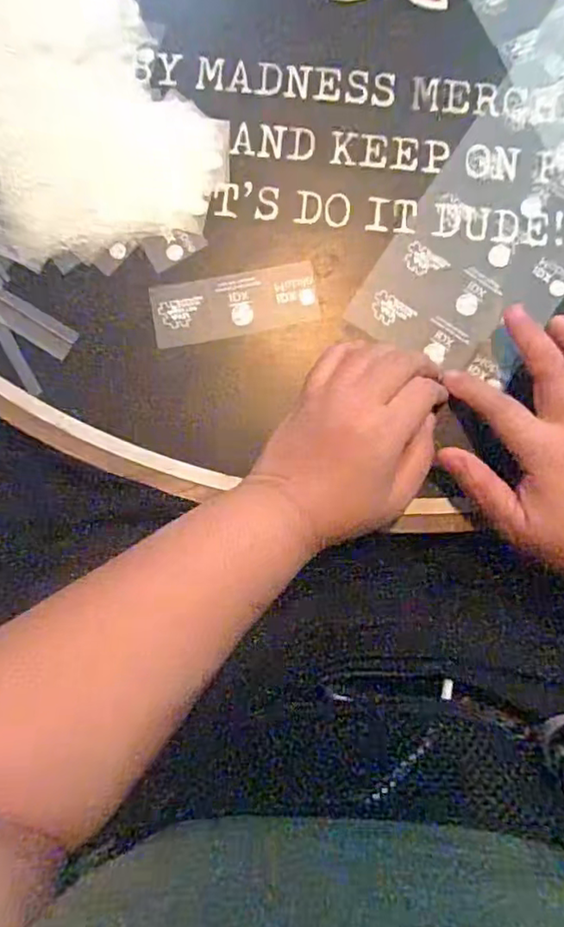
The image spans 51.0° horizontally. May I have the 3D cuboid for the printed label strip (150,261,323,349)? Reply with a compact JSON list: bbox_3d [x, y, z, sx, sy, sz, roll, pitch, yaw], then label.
[{"bbox_3d":[-0.029,-0.100,0.369,0.102,0.004,0.037,-10,87,-1],"label":"printed label strip"}]

